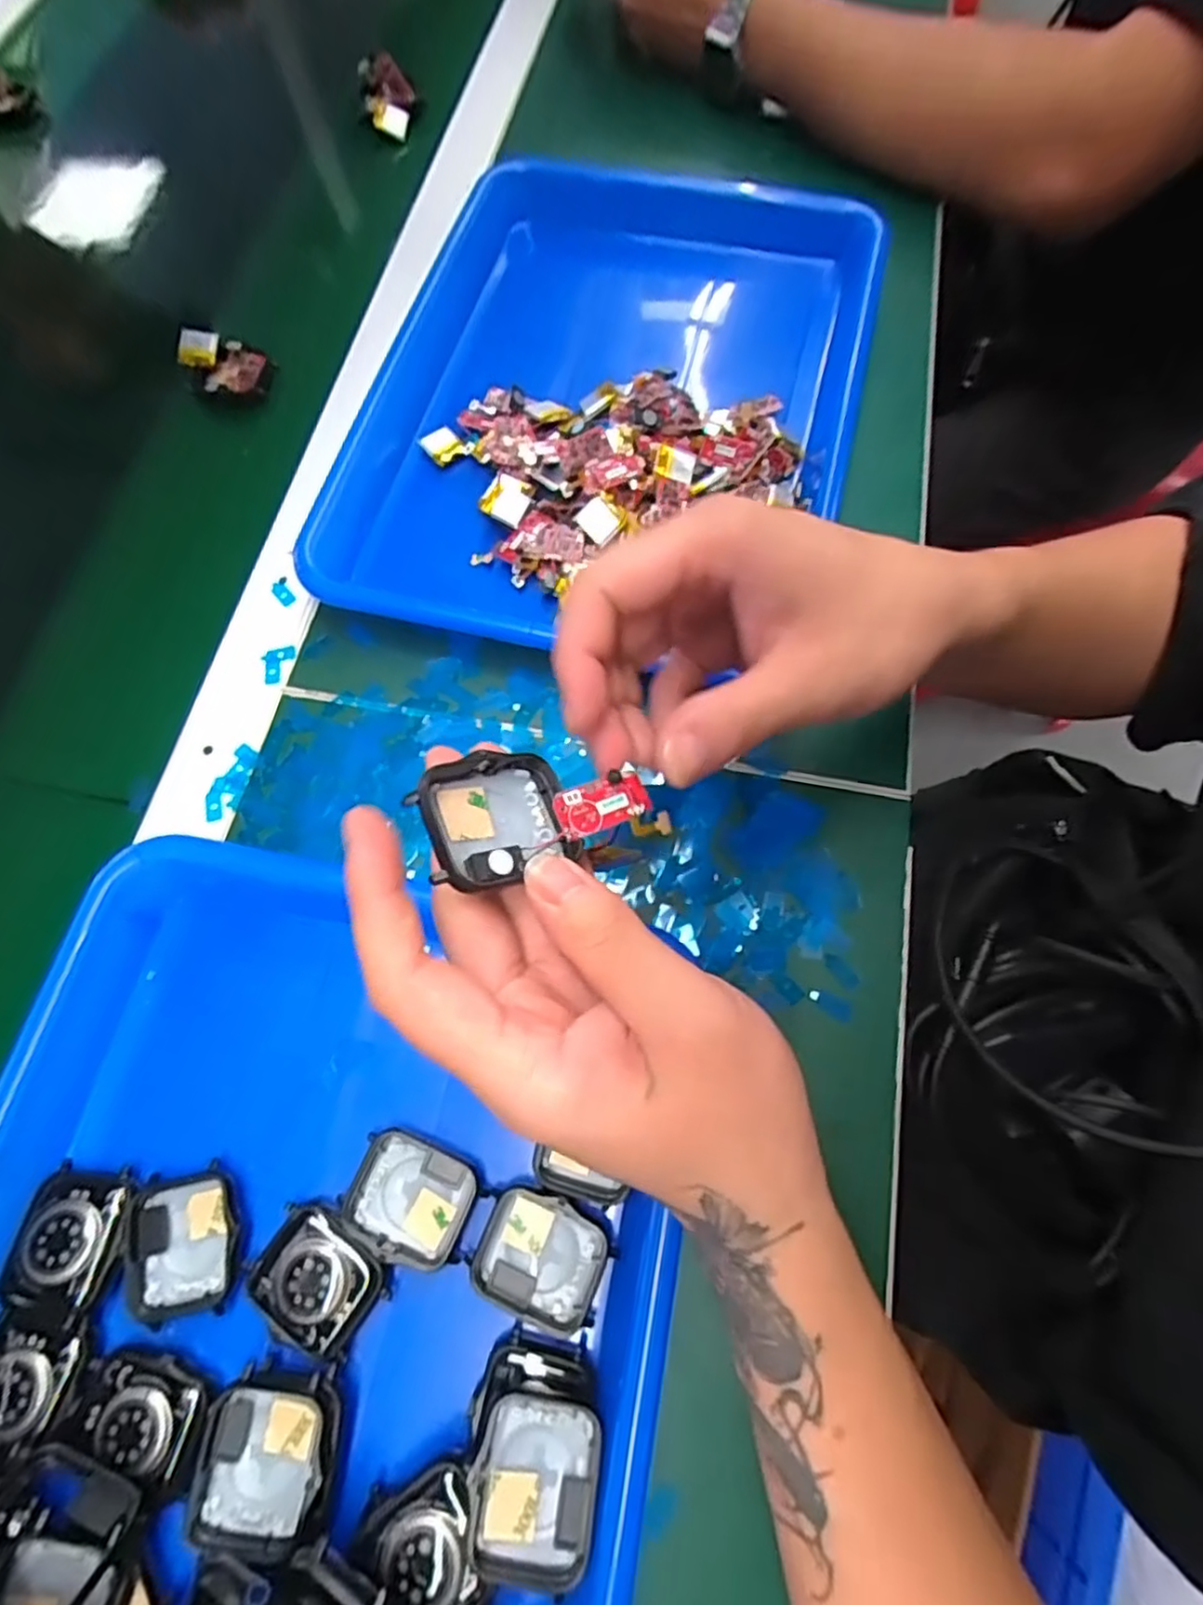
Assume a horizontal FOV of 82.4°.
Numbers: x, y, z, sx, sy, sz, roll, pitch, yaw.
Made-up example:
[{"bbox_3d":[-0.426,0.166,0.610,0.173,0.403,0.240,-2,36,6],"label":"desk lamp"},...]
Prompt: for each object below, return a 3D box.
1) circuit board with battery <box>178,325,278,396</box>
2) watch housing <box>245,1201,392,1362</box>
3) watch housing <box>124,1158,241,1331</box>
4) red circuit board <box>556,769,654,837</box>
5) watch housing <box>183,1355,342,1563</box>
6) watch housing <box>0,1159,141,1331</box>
[{"bbox_3d":[-0.225,-0.260,0.406,0.057,0.013,0.033,20,73,8],"label":"circuit board with battery"},{"bbox_3d":[-0.101,0.168,0.241,0.045,0.008,0.037,39,77,13],"label":"watch housing"},{"bbox_3d":[-0.150,0.159,0.249,0.036,0.009,0.045,-11,72,-2],"label":"watch housing"},{"bbox_3d":[0.000,0.000,0.206,0.029,0.004,0.014,-18,71,-22],"label":"red circuit board"},{"bbox_3d":[-0.107,0.209,0.220,0.041,0.010,0.044,8,72,4],"label":"watch housing"},{"bbox_3d":[-0.190,0.156,0.245,0.037,0.012,0.044,13,72,6],"label":"watch housing"}]

